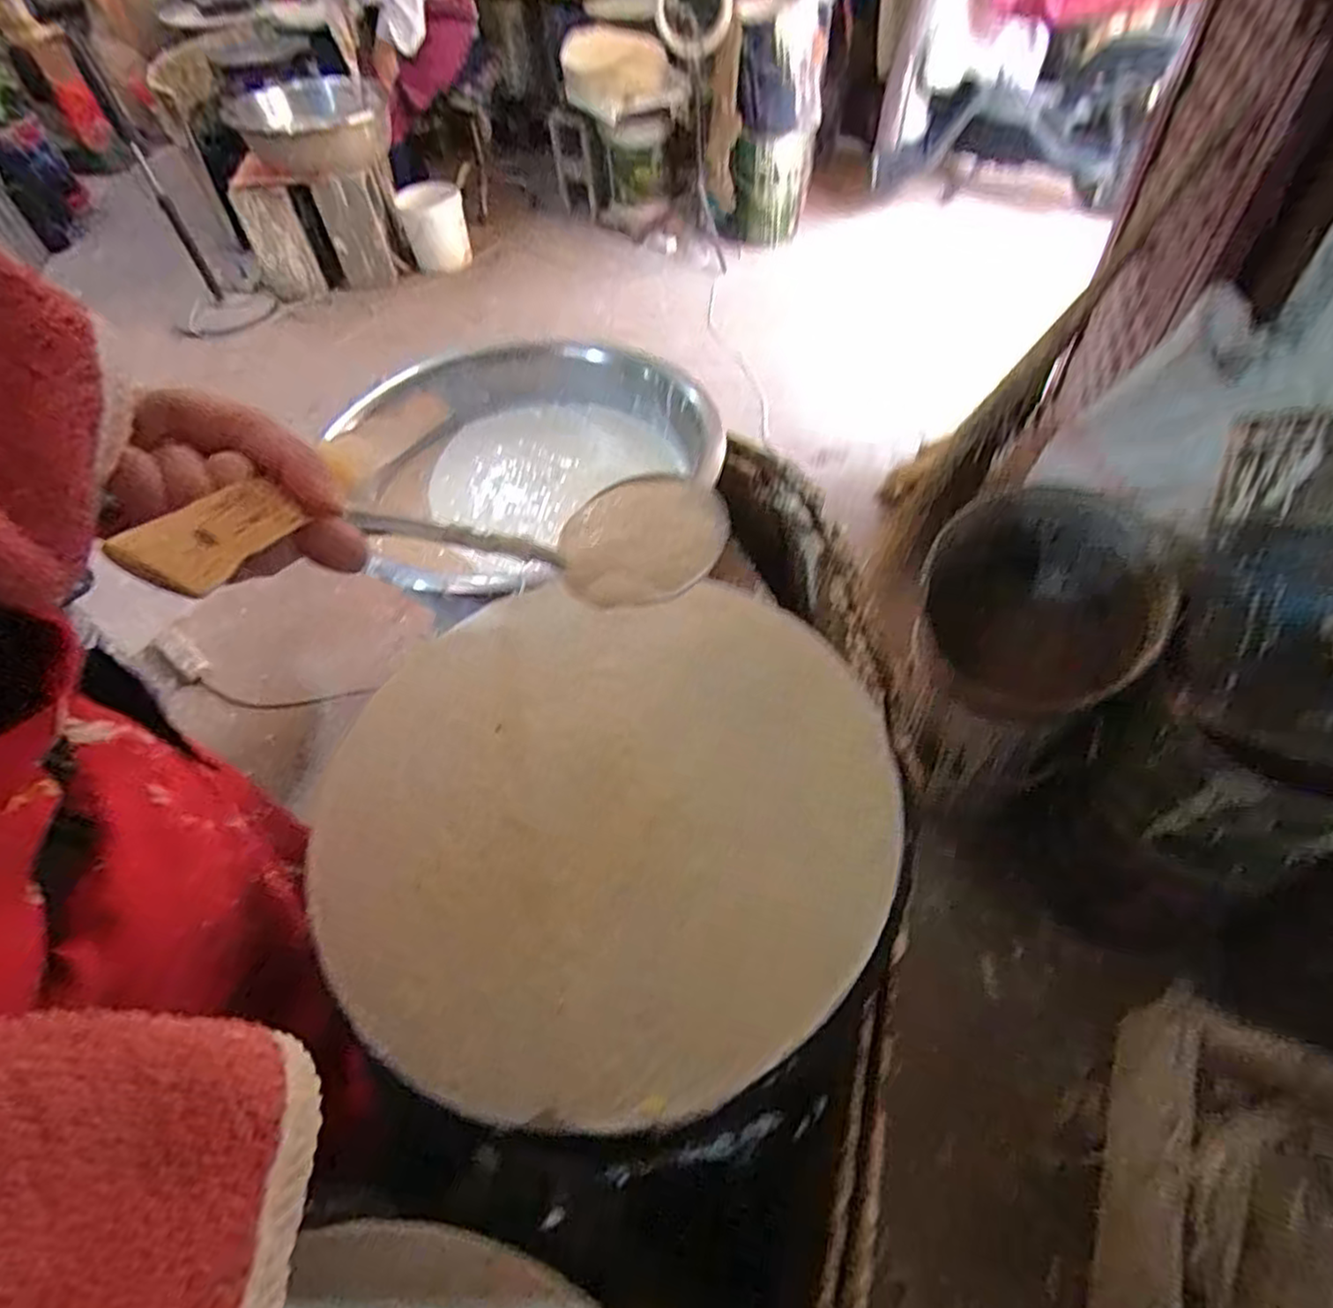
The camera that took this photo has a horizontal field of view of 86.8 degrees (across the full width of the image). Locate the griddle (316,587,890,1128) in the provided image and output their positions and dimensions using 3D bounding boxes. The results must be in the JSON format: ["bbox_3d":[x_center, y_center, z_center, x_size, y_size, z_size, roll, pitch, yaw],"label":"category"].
[{"bbox_3d":[-0.041,0.094,0.459,0.363,0.018,0.348,-3,52,3],"label":"griddle"}]

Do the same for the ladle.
[{"bbox_3d":[-0.078,-0.054,0.329,0.085,0.060,0.273,40,29,29],"label":"ladle"}]

